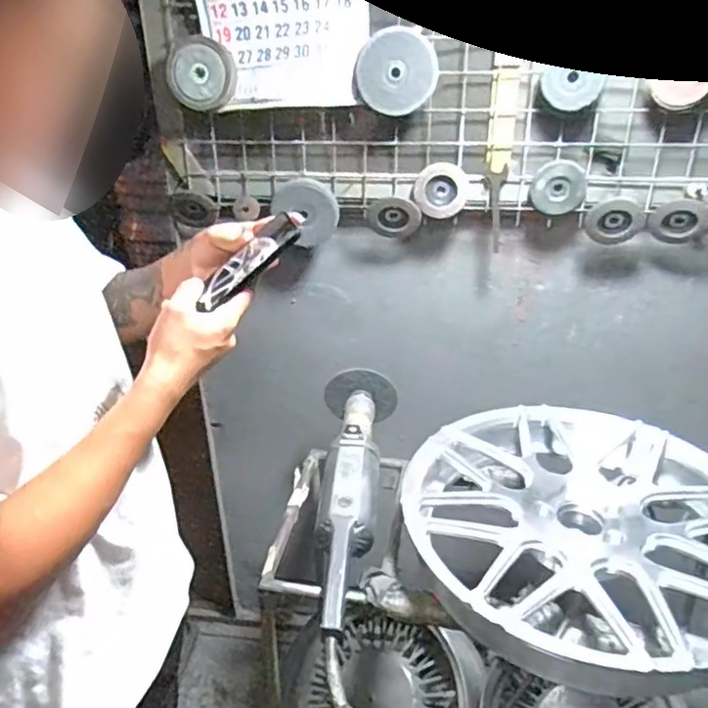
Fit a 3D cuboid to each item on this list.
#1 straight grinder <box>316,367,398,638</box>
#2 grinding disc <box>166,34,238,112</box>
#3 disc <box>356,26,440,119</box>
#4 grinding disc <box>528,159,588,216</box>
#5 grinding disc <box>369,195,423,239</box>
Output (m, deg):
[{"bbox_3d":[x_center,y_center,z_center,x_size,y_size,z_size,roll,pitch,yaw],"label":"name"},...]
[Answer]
[{"bbox_3d":[0.000,0.193,0.988,0.134,0.097,0.506,1,26,3],"label":"straight grinder"},{"bbox_3d":[-0.246,-0.450,0.997,0.106,0.109,0.028,-27,16,5],"label":"grinding disc"},{"bbox_3d":[0.066,-0.433,0.952,0.121,0.114,0.026,0,26,0],"label":"disc"},{"bbox_3d":[0.337,-0.272,1.018,0.087,0.089,0.012,8,27,17],"label":"grinding disc"},{"bbox_3d":[0.071,-0.238,1.080,0.090,0.070,0.012,3,26,7],"label":"grinding disc"}]

